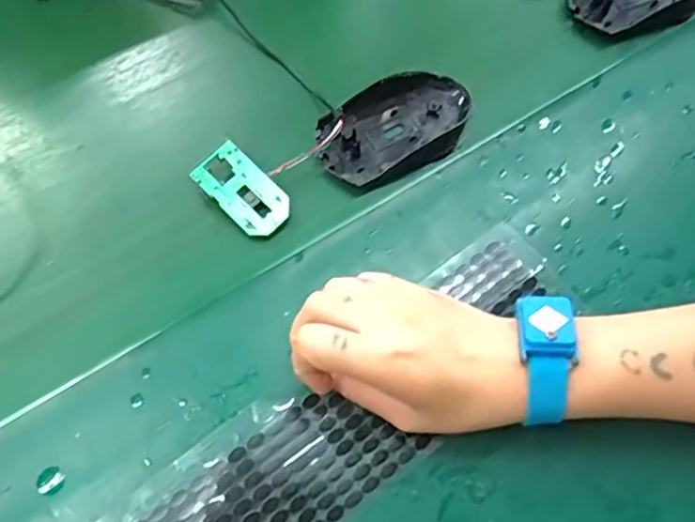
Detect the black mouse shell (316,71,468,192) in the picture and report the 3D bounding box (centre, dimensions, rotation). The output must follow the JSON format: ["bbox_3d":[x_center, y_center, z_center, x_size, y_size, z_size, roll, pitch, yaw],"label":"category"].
[{"bbox_3d":[0.031,-0.098,0.411,0.110,0.032,0.067,-25,69,-8],"label":"black mouse shell"}]

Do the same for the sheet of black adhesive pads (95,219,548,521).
[{"bbox_3d":[-0.010,0.093,0.333,0.326,0.008,0.081,-37,72,-15],"label":"sheet of black adhesive pads"}]

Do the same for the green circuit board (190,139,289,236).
[{"bbox_3d":[-0.069,-0.046,0.393,0.067,0.012,0.037,42,75,16],"label":"green circuit board"}]

